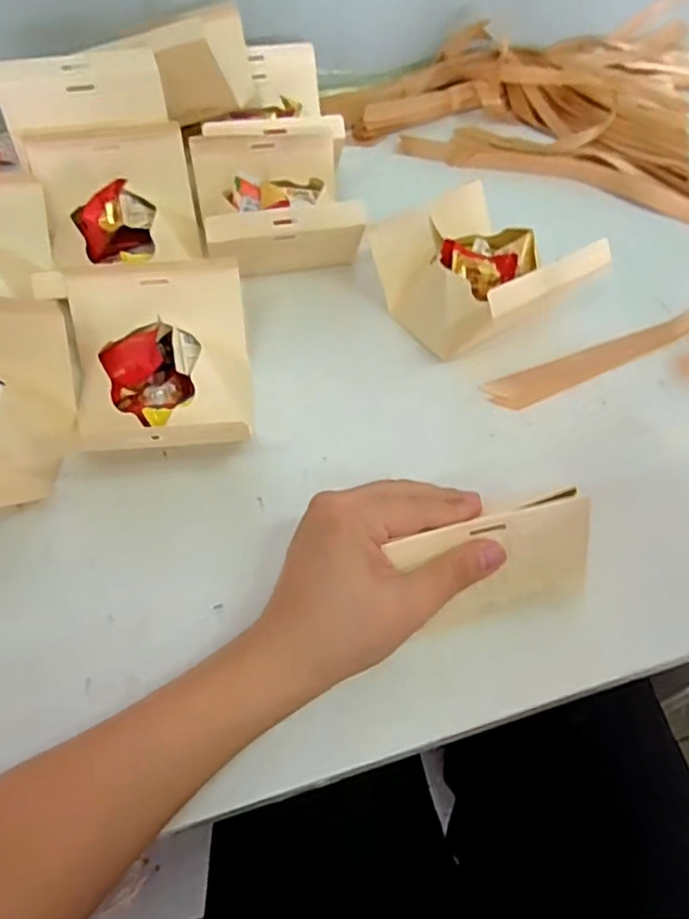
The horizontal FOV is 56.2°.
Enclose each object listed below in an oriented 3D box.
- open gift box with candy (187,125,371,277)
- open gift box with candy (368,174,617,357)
[{"bbox_3d":[-0.057,-0.218,0.548,0.128,0.053,0.149,-11,57,-10],"label":"open gift box with candy"},{"bbox_3d":[0.108,-0.162,0.529,0.135,0.075,0.150,-29,62,-20],"label":"open gift box with candy"}]

